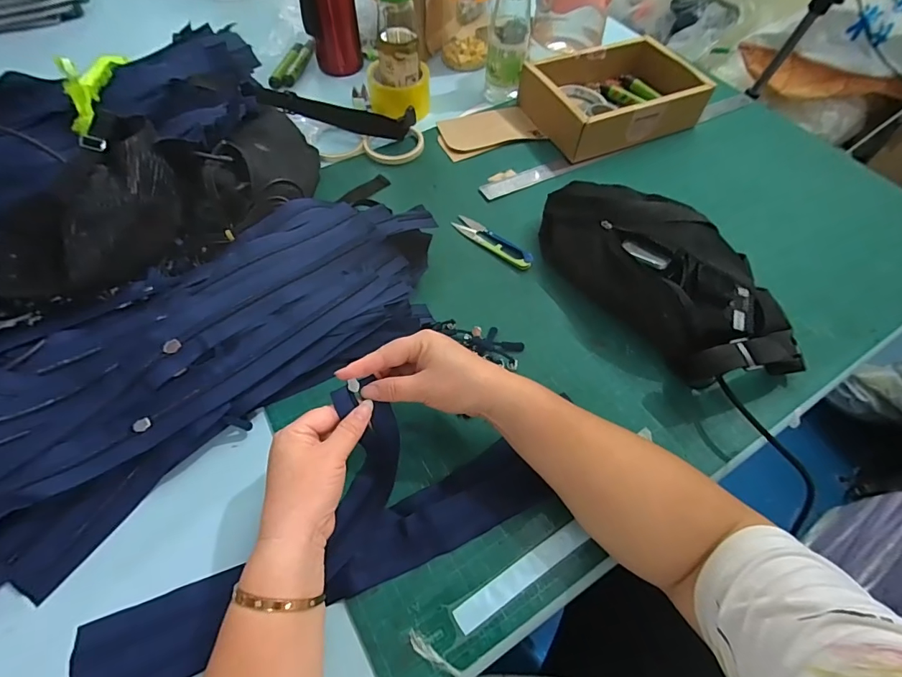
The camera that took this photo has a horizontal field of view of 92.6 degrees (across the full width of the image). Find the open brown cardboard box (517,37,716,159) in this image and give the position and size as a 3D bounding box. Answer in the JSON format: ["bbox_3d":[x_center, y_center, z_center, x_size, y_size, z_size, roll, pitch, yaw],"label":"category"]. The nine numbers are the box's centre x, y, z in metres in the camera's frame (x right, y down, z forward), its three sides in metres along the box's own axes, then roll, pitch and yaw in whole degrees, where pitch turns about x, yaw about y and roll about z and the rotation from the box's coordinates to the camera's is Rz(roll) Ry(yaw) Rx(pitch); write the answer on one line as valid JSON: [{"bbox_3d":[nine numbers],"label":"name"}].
[{"bbox_3d":[0.249,-0.373,0.675,0.249,0.076,0.173,-20,62,-13],"label":"open brown cardboard box"}]

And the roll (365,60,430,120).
[{"bbox_3d":[-0.084,-0.389,0.682,0.090,0.060,0.087,35,64,17],"label":"roll"}]

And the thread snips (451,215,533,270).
[{"bbox_3d":[0.053,-0.124,0.553,0.118,0.009,0.032,39,66,19],"label":"thread snips"}]

